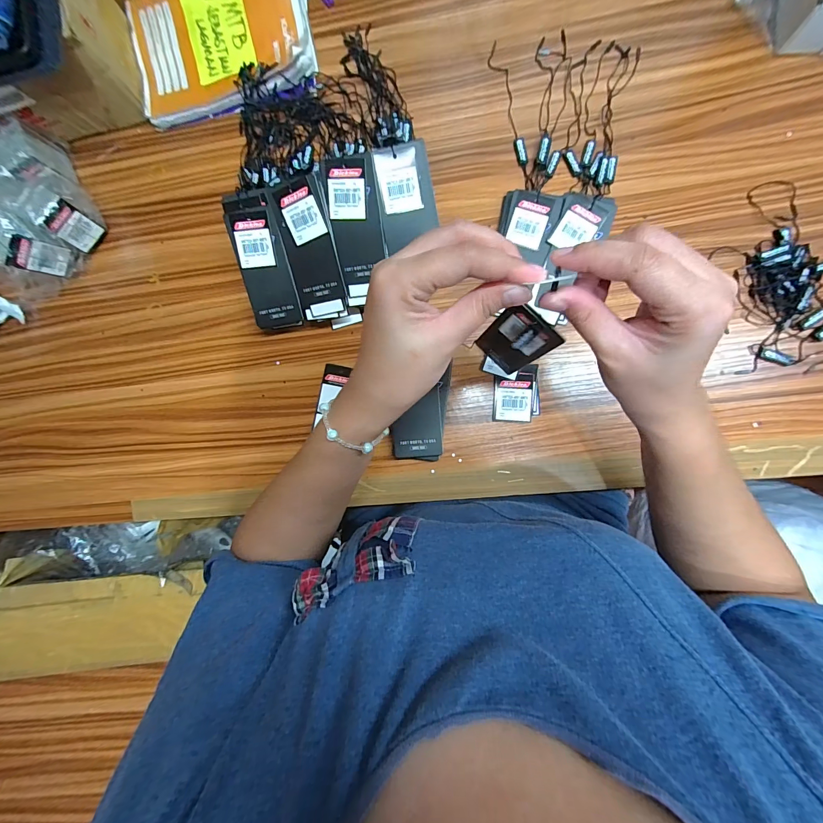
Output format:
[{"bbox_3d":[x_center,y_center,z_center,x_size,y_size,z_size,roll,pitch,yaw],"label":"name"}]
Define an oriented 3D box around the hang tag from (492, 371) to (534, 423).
[{"bbox_3d":[0.105,-0.014,0.370,0.039,0.007,0.050,4,88,7],"label":"hang tag"}]

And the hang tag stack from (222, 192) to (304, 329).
[{"bbox_3d":[-0.145,-0.149,0.363,0.051,0.024,0.123,-7,112,6],"label":"hang tag stack"}]

